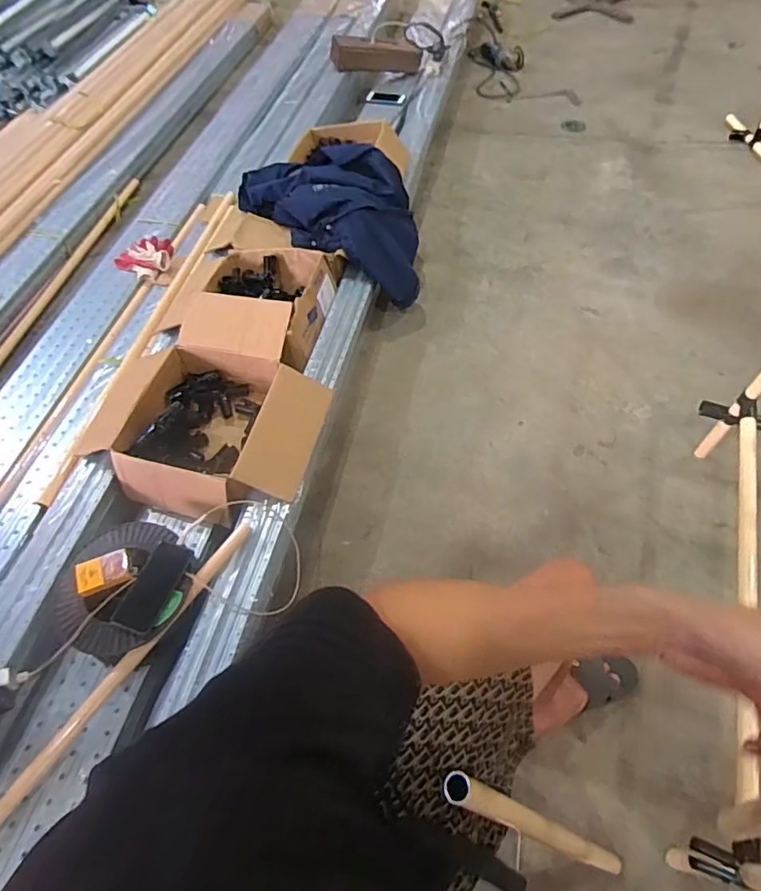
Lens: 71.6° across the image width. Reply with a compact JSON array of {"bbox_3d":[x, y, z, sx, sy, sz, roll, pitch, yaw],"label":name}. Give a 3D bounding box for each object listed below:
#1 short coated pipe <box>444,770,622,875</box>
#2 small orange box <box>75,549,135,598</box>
[{"bbox_3d":[0.217,0.491,0.666,0.031,0.546,0.028,-4,50,39],"label":"short coated pipe"},{"bbox_3d":[-0.500,0.232,0.959,0.090,0.026,0.063,-14,64,-25],"label":"small orange box"}]

